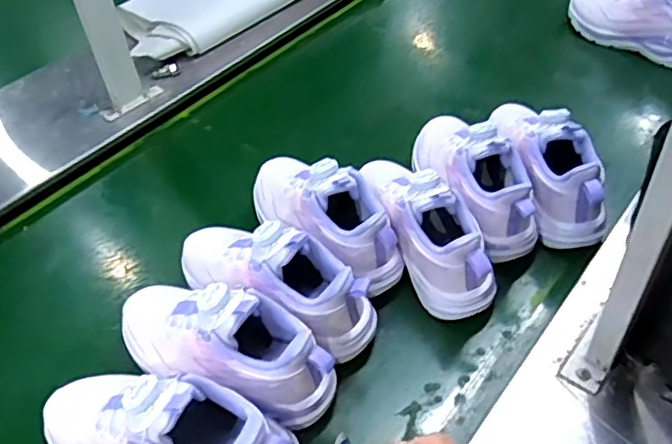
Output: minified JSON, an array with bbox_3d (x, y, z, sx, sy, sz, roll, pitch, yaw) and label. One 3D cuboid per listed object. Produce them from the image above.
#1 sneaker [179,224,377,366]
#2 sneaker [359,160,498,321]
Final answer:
[{"bbox_3d":[-0.068,0.049,0.549,0.211,0.088,0.085,19,50,24],"label":"sneaker"},{"bbox_3d":[0.083,-0.014,0.613,0.086,0.101,0.229,-14,45,-8],"label":"sneaker"}]

